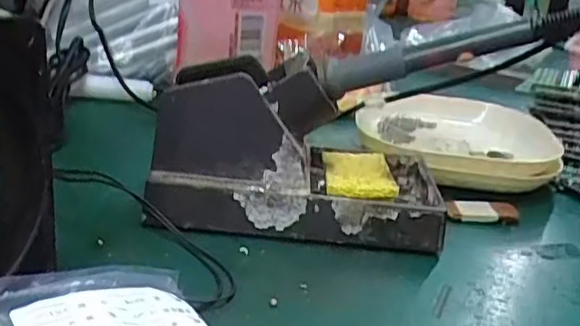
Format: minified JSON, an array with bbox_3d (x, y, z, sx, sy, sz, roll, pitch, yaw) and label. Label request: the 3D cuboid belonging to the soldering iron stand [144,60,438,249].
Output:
[{"bbox_3d":[0.007,-0.008,0.346,0.157,0.083,0.075,5,22,-3],"label":"soldering iron stand"}]

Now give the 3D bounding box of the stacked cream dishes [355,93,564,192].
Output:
[{"bbox_3d":[0.129,-0.015,0.455,0.152,0.038,0.141,5,22,-2],"label":"stacked cream dishes"}]

